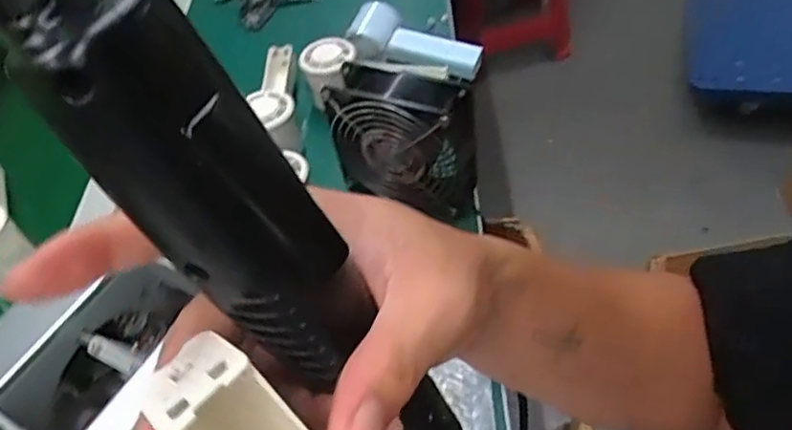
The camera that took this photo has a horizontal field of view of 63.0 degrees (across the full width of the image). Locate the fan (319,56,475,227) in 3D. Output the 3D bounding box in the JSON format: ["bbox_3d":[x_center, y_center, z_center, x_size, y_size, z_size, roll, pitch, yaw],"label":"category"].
[{"bbox_3d":[0.008,-0.067,0.556,0.122,0.116,0.051,18,55,24],"label":"fan"}]

